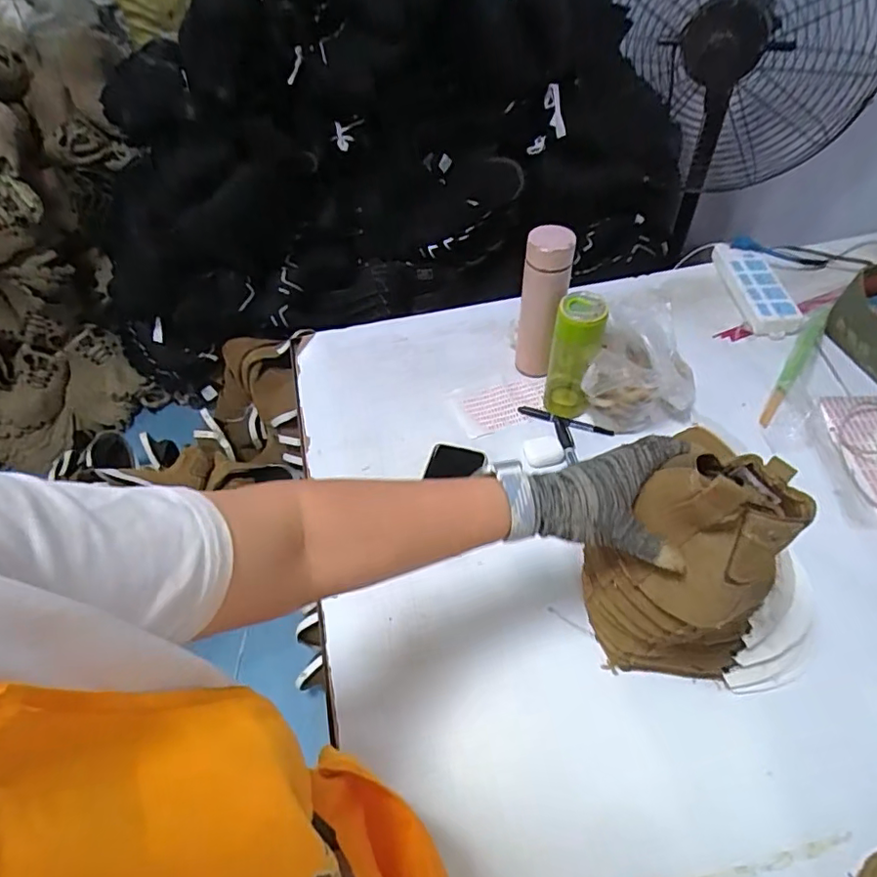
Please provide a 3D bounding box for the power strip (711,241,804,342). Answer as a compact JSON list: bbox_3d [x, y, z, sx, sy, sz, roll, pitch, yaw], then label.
[{"bbox_3d":[0.562,-0.268,1.014,0.095,0.038,0.249,1,51,3],"label":"power strip"}]

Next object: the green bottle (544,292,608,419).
[{"bbox_3d":[0.189,-0.111,0.796,0.067,0.192,0.060,11,52,11],"label":"green bottle"}]

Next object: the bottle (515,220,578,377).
[{"bbox_3d":[0.152,-0.188,0.833,0.066,0.229,0.053,7,51,8],"label":"bottle"}]

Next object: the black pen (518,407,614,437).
[{"bbox_3d":[0.190,-0.027,0.851,0.141,0.005,0.016,17,52,18],"label":"black pen"}]

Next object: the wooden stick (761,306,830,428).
[{"bbox_3d":[0.570,-0.117,0.905,0.029,0.016,0.296,28,57,23],"label":"wooden stick"}]

